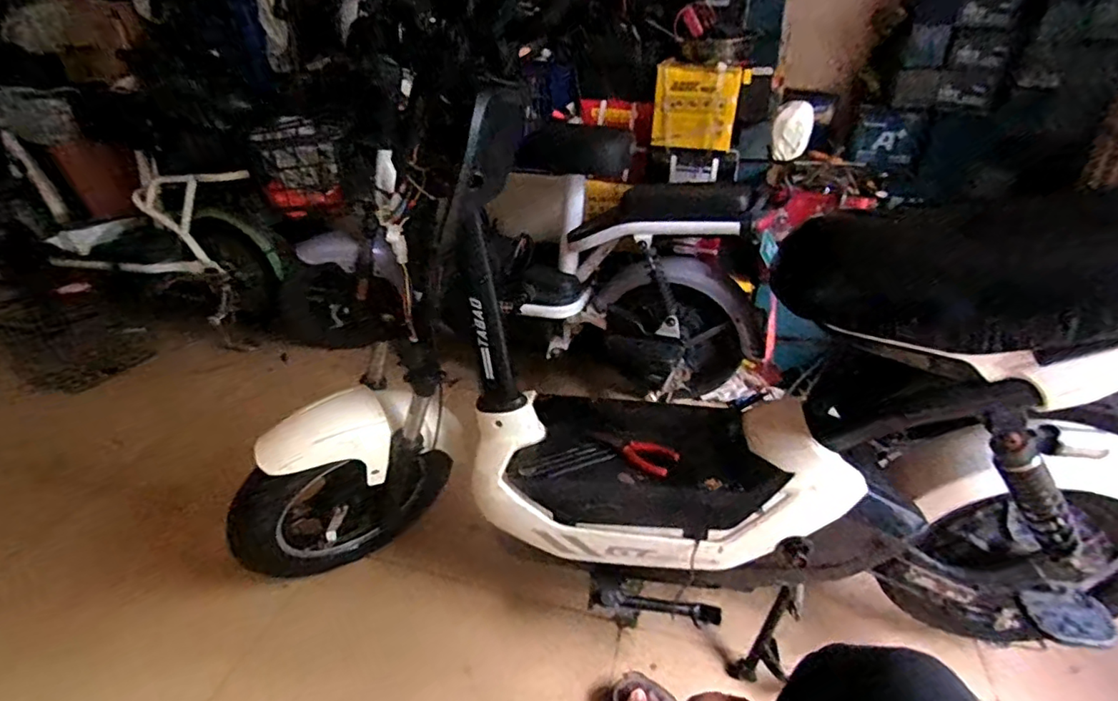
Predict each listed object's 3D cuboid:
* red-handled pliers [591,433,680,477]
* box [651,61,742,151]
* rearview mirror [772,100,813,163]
[{"bbox_3d":[0.108,0.149,0.854,0.134,0.027,0.050,16,34,24],"label":"red-handled pliers"},{"bbox_3d":[0.329,-0.586,1.367,0.190,0.178,0.074,11,32,18],"label":"box"},{"bbox_3d":[0.457,-0.424,1.101,0.085,0.105,0.022,-13,27,-12],"label":"rearview mirror"}]

